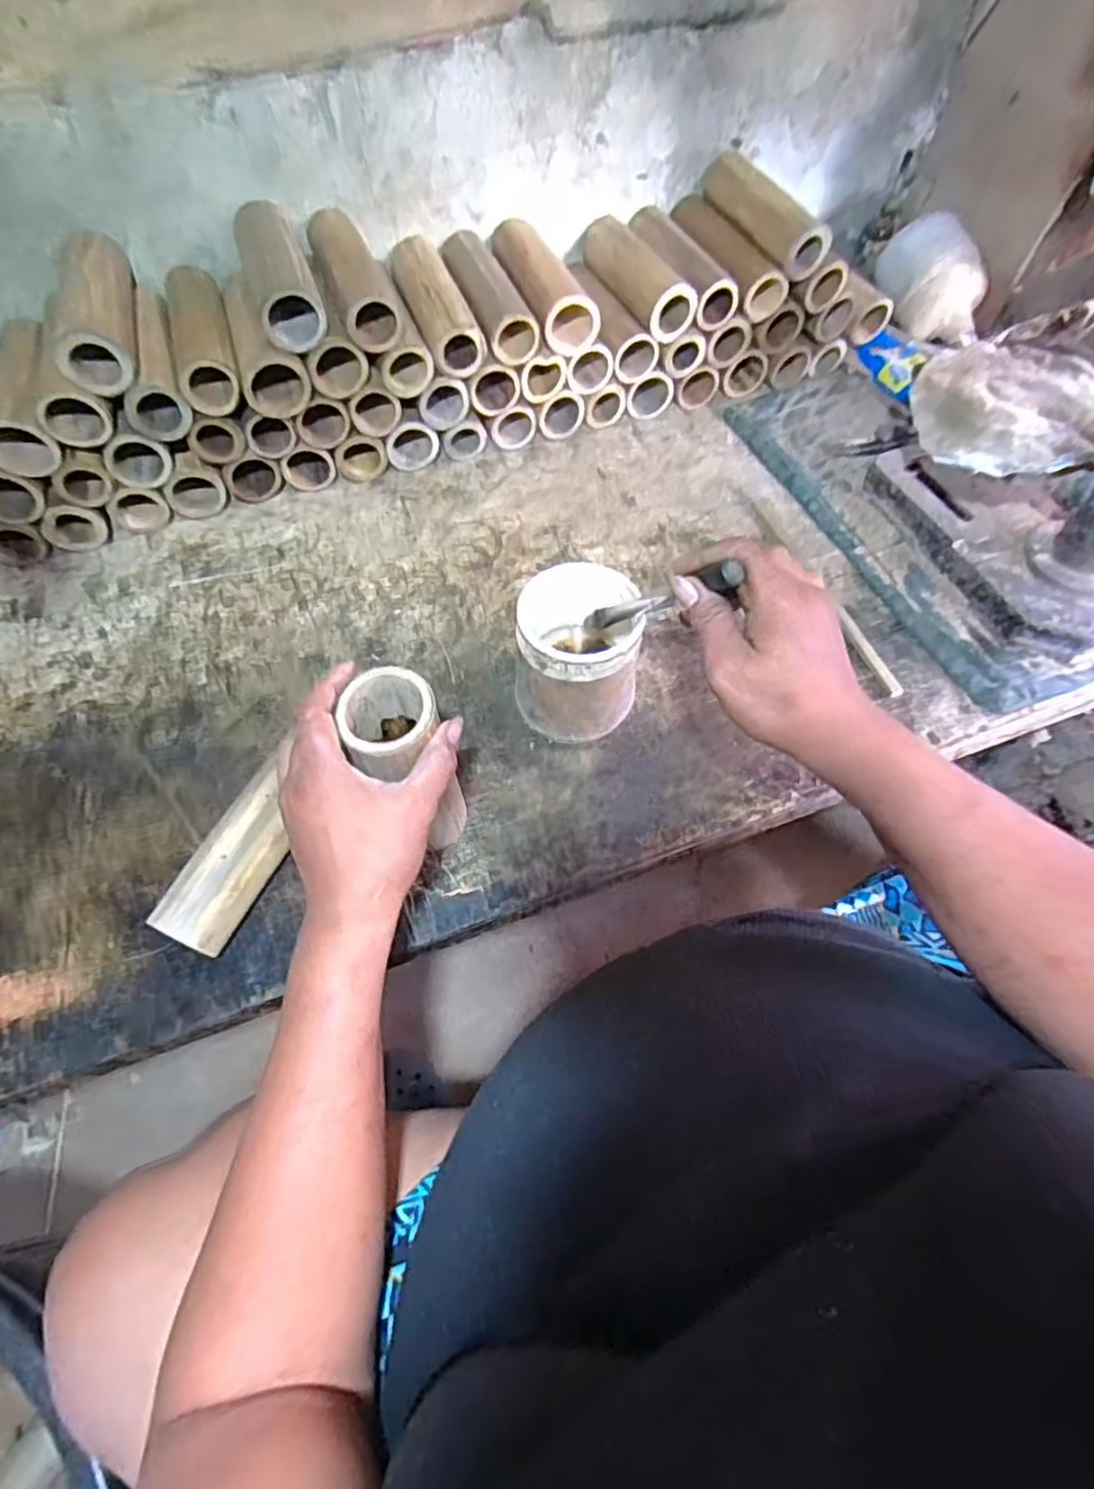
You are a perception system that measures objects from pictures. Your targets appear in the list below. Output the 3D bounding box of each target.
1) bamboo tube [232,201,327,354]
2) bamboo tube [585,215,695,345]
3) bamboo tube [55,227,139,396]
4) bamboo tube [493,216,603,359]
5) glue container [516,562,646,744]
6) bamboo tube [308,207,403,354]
[{"bbox_3d":[-0.252,-0.440,0.632,0.053,0.057,0.178,-20,64,-9],"label":"bamboo tube"},{"bbox_3d":[0.096,-0.524,0.746,0.055,0.048,0.181,-23,64,-10],"label":"bamboo tube"},{"bbox_3d":[-0.409,-0.396,0.610,0.060,0.053,0.181,-18,64,-8],"label":"bamboo tube"},{"bbox_3d":[-0.006,-0.493,0.713,0.068,0.063,0.173,-18,64,-8],"label":"bamboo tube"},{"bbox_3d":[0.027,-0.069,0.560,0.098,0.126,0.097,0,63,1],"label":"glue container"},{"bbox_3d":[-0.191,-0.464,0.657,0.058,0.055,0.182,-19,64,-8],"label":"bamboo tube"}]

